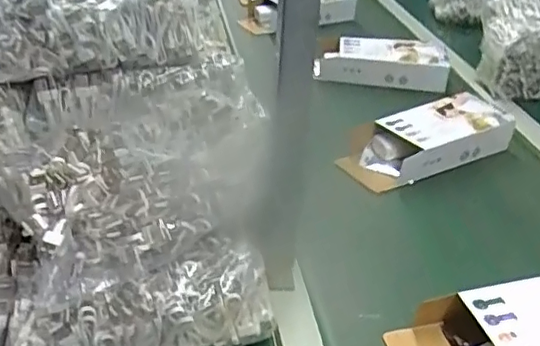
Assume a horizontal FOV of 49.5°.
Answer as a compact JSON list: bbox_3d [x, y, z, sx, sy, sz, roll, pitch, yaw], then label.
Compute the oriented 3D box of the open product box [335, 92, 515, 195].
[{"bbox_3d":[0.215,-0.049,0.827,0.275,0.051,0.126,-16,37,-23],"label":"open product box"}]

